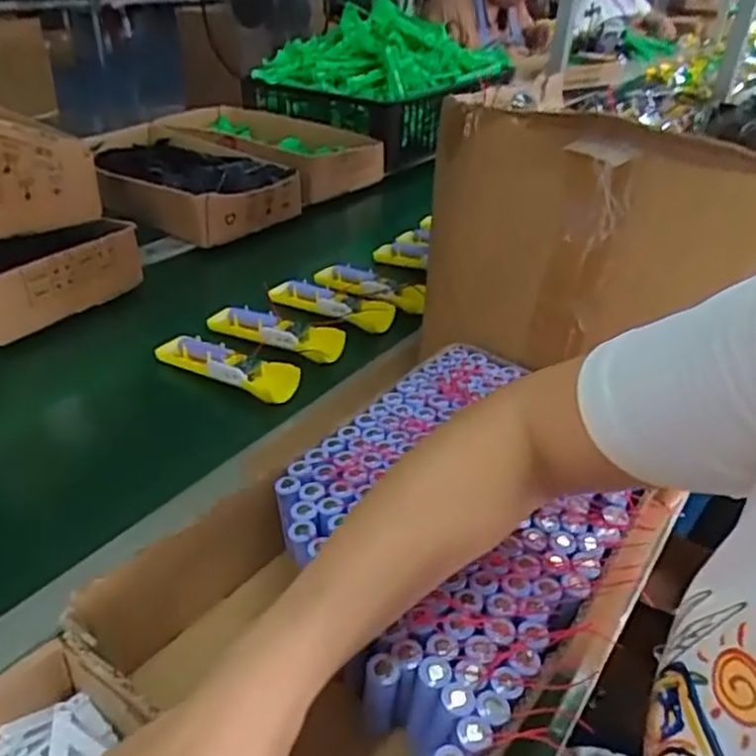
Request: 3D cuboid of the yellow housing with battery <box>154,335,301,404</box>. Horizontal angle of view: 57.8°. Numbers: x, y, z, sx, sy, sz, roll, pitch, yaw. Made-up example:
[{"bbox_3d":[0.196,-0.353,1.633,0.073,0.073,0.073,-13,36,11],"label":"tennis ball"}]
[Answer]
[{"bbox_3d":[-0.155,-0.013,0.719,0.156,0.032,0.051,16,36,18],"label":"yellow housing with battery"}]

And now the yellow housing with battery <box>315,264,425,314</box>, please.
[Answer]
[{"bbox_3d":[-0.011,-0.117,0.874,0.152,0.026,0.048,16,36,18],"label":"yellow housing with battery"}]

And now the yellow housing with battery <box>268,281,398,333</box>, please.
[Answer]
[{"bbox_3d":[-0.056,-0.092,0.844,0.155,0.033,0.054,19,37,22],"label":"yellow housing with battery"}]

